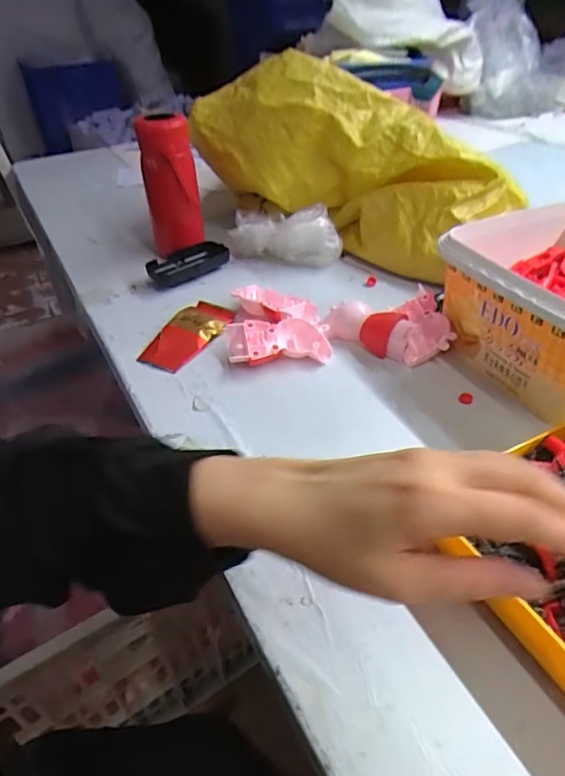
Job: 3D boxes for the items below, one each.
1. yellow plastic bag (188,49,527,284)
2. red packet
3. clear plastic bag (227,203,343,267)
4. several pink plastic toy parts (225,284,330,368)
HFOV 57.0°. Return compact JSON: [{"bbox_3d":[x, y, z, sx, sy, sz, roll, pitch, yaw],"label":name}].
[{"bbox_3d":[0.080,-0.313,0.711,0.442,0.175,0.162,35,51,20],"label":"yellow plastic bag"},{"bbox_3d":[-0.103,-0.060,0.577,0.054,0.025,0.112,20,44,27],"label":"red packet"},{"bbox_3d":[0.003,-0.209,0.719,0.158,0.069,0.062,16,43,22],"label":"clear plastic bag"},{"bbox_3d":[-0.007,-0.077,0.583,0.107,0.033,0.149,-4,38,-1],"label":"several pink plastic toy parts"}]

